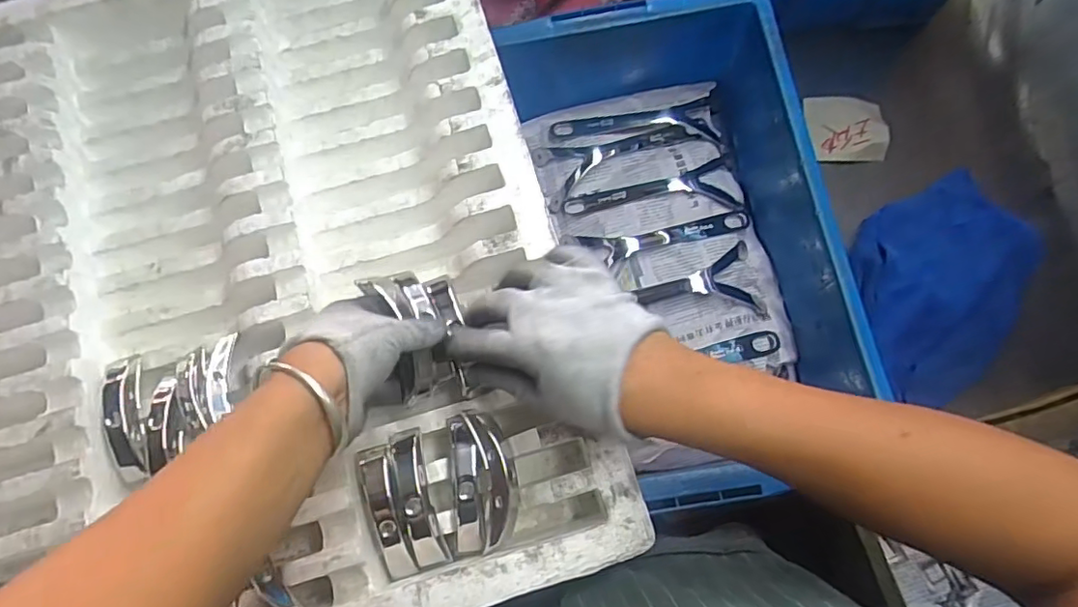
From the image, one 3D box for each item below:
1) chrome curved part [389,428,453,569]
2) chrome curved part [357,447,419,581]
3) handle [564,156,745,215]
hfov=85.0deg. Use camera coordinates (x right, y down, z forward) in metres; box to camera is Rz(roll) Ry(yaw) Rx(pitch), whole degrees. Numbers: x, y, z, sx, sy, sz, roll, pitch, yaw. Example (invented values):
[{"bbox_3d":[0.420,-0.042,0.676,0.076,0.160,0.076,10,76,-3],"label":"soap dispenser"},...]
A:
[{"bbox_3d":[-0.084,0.133,0.403,0.021,0.031,0.092,-16,73,-3],"label":"chrome curved part"},{"bbox_3d":[-0.102,0.141,0.396,0.022,0.031,0.084,-16,73,-3],"label":"chrome curved part"},{"bbox_3d":[0.145,-0.125,0.709,0.210,0.028,0.072,-15,73,-2],"label":"handle"}]

